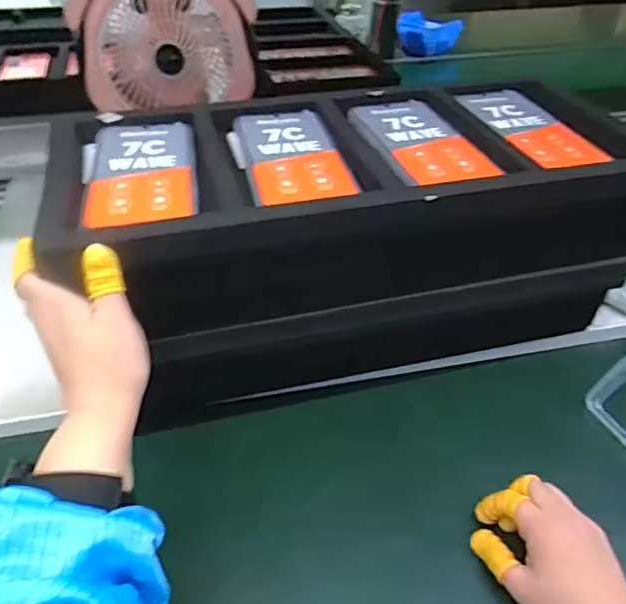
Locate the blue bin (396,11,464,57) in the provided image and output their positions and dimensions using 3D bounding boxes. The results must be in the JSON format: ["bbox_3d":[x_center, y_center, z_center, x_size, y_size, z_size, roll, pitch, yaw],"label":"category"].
[{"bbox_3d":[0.266,-0.610,1.334,0.143,0.068,0.131,13,41,15],"label":"blue bin"}]

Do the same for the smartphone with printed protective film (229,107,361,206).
[{"bbox_3d":[-0.020,-0.121,0.482,0.080,0.012,0.153,-9,40,-12],"label":"smartphone with printed protective film"}]

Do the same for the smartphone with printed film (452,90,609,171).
[{"bbox_3d":[0.196,-0.155,0.521,0.074,0.010,0.161,-9,40,-11],"label":"smartphone with printed film"}]

